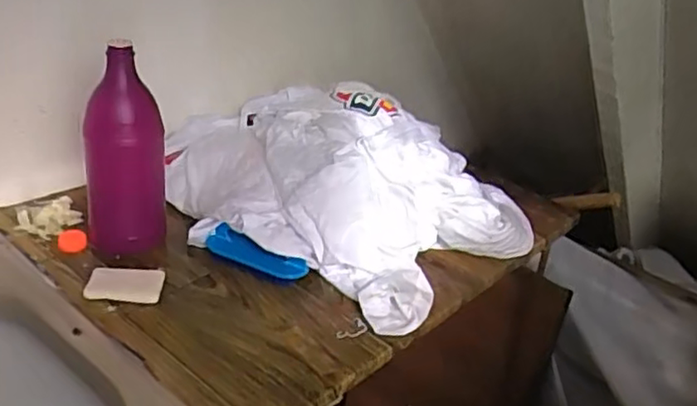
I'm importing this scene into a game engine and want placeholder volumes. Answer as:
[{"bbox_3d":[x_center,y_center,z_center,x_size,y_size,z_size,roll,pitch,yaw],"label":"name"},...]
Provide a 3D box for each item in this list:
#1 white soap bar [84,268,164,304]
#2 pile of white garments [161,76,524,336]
[{"bbox_3d":[-0.249,0.092,0.736,0.078,0.014,0.050,4,29,-7],"label":"white soap bar"},{"bbox_3d":[-0.026,-0.042,0.902,0.500,0.142,0.381,24,33,28],"label":"pile of white garments"}]

